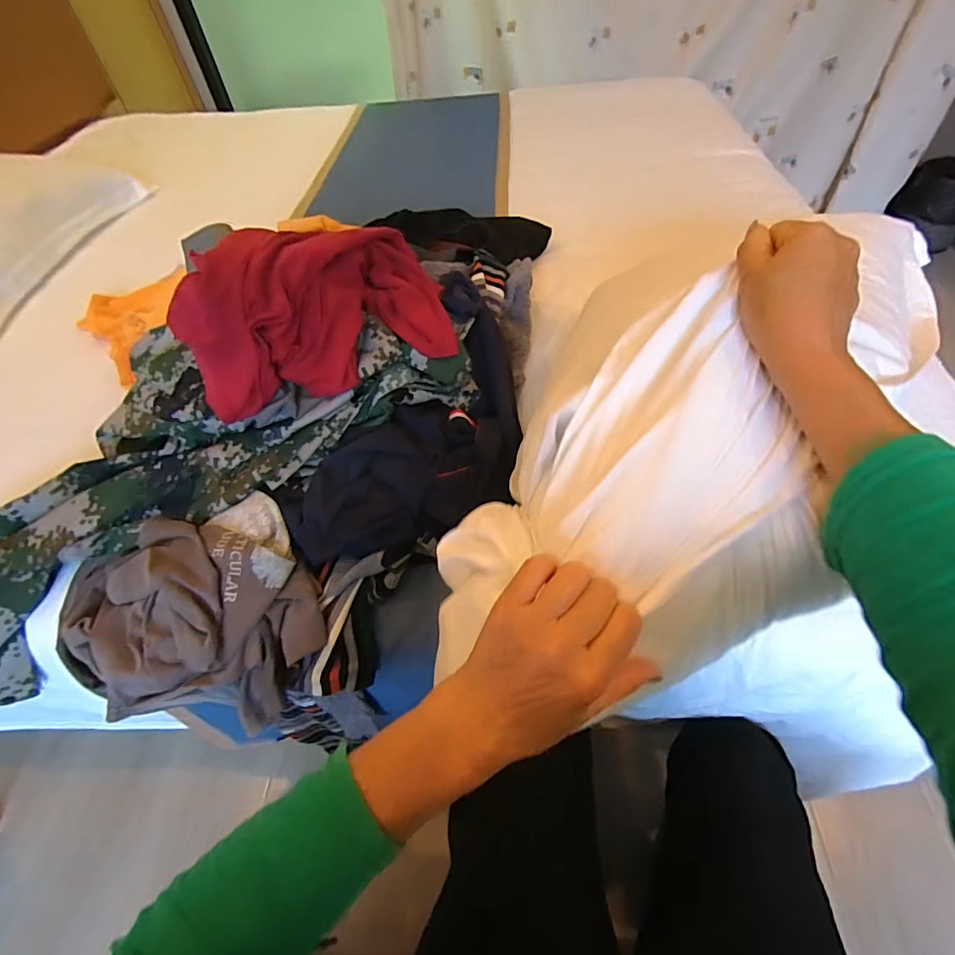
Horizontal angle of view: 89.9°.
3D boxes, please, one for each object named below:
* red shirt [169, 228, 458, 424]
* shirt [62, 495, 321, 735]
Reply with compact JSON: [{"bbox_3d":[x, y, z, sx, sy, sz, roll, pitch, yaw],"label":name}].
[{"bbox_3d":[-0.171,-0.178,0.509,0.275,0.114,0.144,-17,53,-8],"label":"red shirt"},{"bbox_3d":[-0.305,0.149,0.504,0.283,0.109,0.206,-12,52,-5],"label":"shirt"}]

